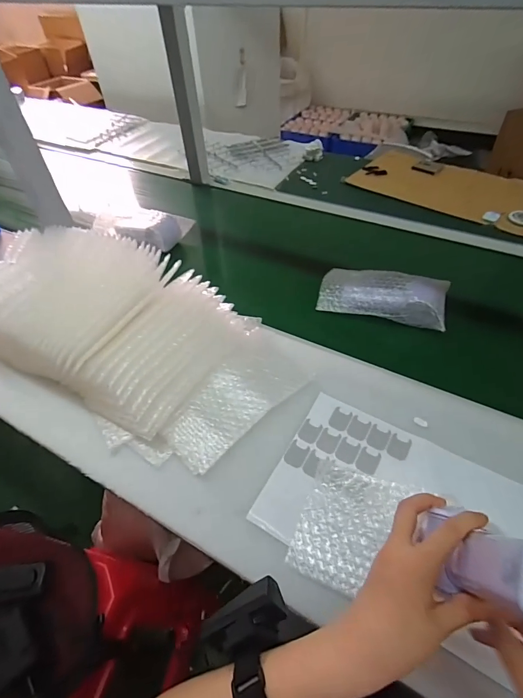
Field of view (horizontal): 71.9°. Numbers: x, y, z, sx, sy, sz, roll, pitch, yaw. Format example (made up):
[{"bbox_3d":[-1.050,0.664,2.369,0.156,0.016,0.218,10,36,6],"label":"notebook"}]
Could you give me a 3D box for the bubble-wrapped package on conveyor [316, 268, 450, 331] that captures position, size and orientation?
[{"bbox_3d":[0.205,-0.094,0.614,0.203,0.054,0.079,14,51,15],"label":"bubble-wrapped package on conveyor"}]

